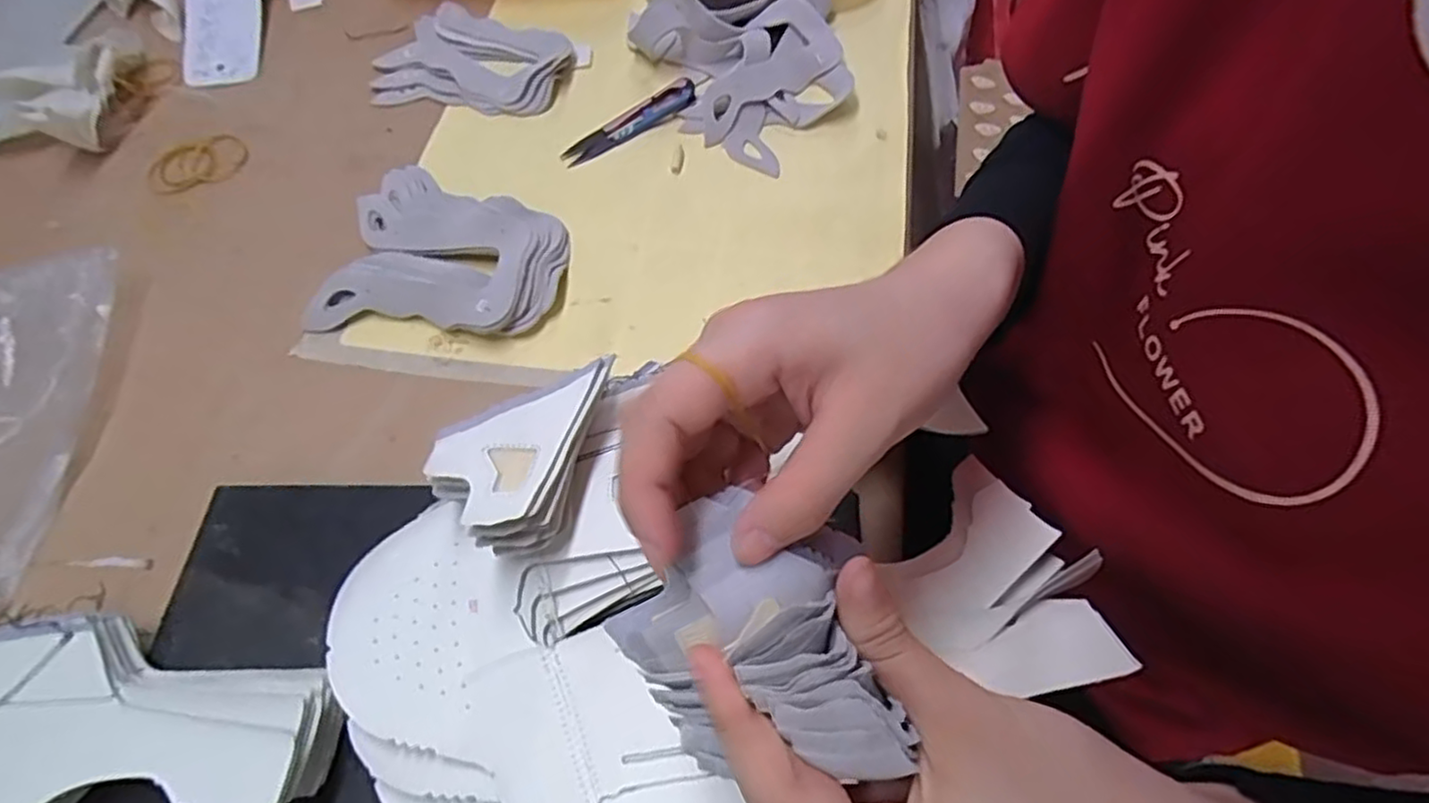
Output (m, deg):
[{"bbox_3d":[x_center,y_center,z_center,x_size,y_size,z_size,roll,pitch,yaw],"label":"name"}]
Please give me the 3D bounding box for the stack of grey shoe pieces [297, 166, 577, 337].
[{"bbox_3d":[-0.158,-0.092,0.418,0.136,0.018,0.110,5,60,4],"label":"stack of grey shoe pieces"}]

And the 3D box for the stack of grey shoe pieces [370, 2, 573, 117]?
[{"bbox_3d":[-0.174,-0.248,0.511,0.135,0.018,0.098,11,60,7],"label":"stack of grey shoe pieces"}]

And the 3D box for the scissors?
[{"bbox_3d":[-0.058,-0.191,0.474,0.101,0.015,0.021,-33,64,-17],"label":"scissors"}]

